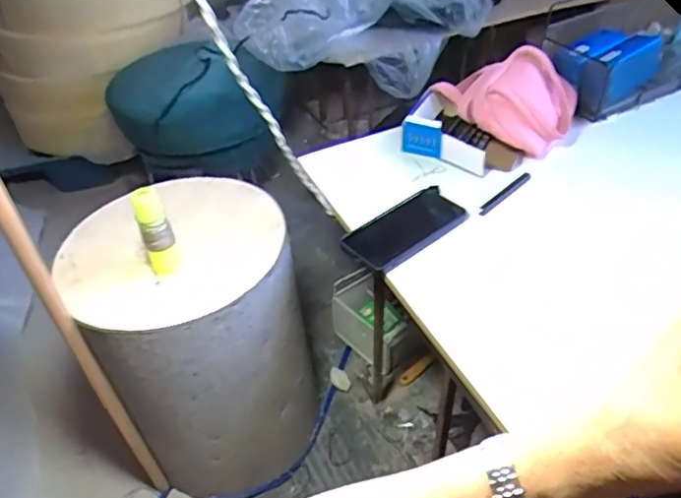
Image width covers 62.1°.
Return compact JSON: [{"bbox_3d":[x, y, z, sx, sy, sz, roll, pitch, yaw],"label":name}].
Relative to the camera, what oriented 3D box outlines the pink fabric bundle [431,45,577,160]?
[{"bbox_3d":[0.234,-0.199,0.813,0.200,0.127,0.120,6,41,13],"label":"pink fabric bundle"}]

